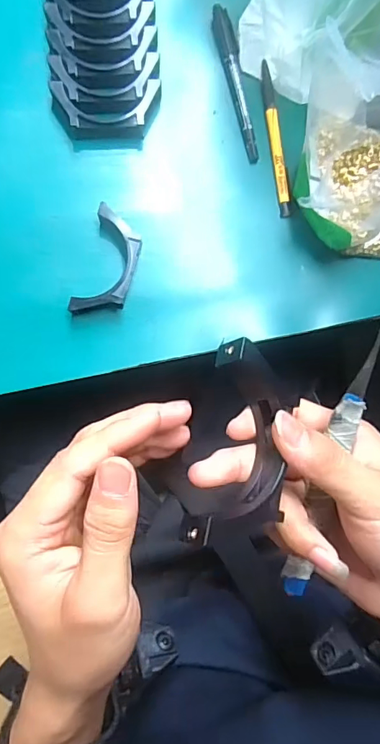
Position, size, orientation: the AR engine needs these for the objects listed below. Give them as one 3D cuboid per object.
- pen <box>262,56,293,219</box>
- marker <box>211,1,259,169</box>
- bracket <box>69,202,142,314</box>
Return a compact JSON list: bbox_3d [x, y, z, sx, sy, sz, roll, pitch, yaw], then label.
[{"bbox_3d":[0.076,-0.207,0.409,0.012,0.009,0.137,-8,87,-4],"label":"pen"},{"bbox_3d":[0.040,-0.254,0.408,0.017,0.010,0.137,-12,88,-4],"label":"marker"},{"bbox_3d":[-0.067,-0.091,0.386,0.042,0.017,0.095,15,86,-3],"label":"bracket"}]

